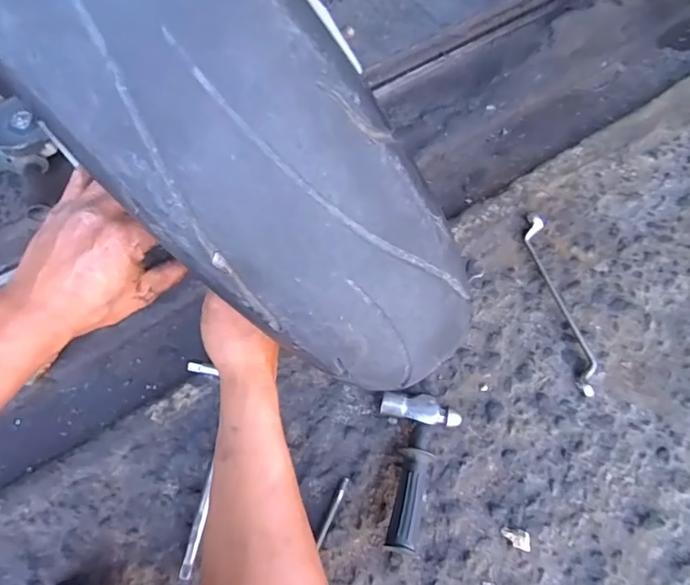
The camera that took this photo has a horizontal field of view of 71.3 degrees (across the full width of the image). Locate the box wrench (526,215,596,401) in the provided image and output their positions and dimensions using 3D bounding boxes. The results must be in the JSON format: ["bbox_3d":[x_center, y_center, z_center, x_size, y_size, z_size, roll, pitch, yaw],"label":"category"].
[{"bbox_3d":[0.314,0.010,0.705,0.036,0.032,0.283,-8,67,-4],"label":"box wrench"}]

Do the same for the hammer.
[{"bbox_3d":[0.082,0.219,0.605,0.106,0.055,0.184,13,68,5],"label":"hammer"}]

